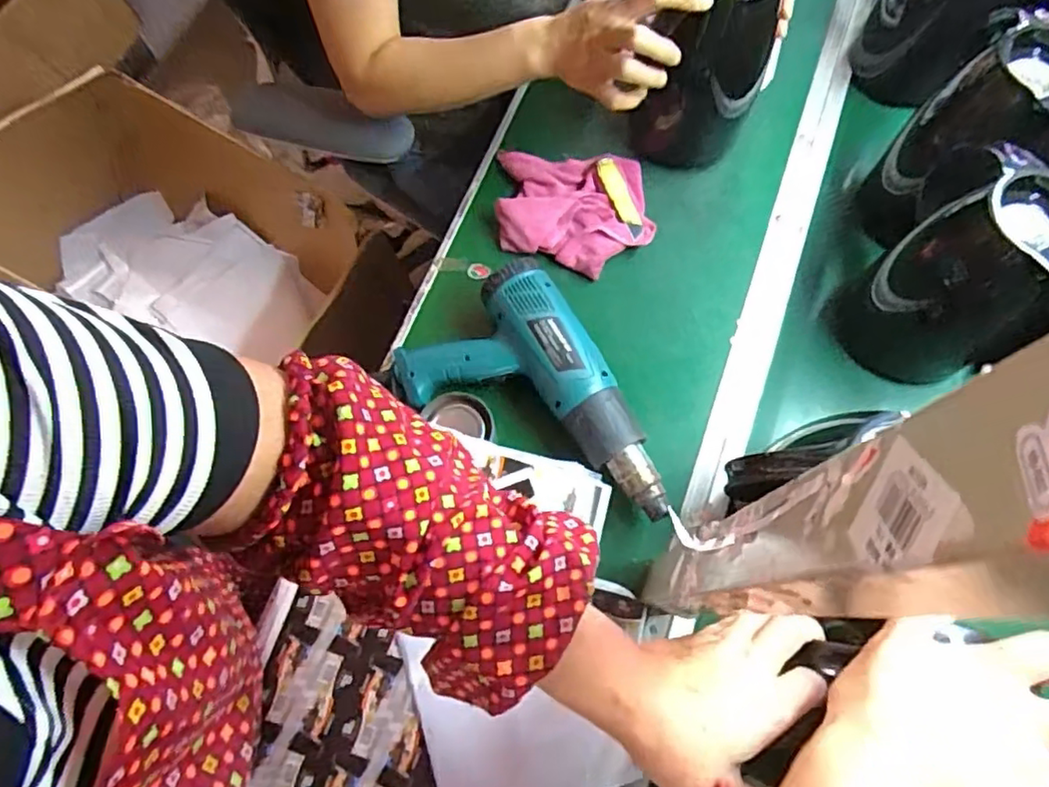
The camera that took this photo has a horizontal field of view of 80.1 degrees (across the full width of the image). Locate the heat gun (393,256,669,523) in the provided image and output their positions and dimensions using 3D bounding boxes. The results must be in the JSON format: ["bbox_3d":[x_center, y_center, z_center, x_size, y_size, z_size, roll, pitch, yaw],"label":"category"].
[{"bbox_3d":[0.010,0.020,0.594,0.174,0.068,0.269,-34,75,-8],"label":"heat gun"}]

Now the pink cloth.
[{"bbox_3d":[0.055,-0.204,0.684,0.163,0.029,0.151,-4,73,1],"label":"pink cloth"}]

